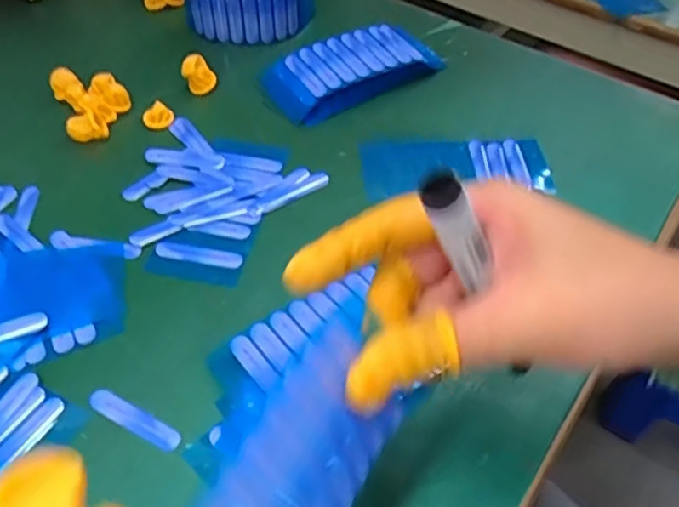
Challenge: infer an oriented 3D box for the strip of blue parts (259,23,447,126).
[{"bbox_3d":[0.010,-0.137,0.471,0.126,0.023,0.055,-27,55,-23],"label":"strip of blue parts"}]

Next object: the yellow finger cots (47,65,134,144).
[{"bbox_3d":[-0.171,-0.107,0.449,0.047,0.018,0.071,-21,53,-19],"label":"yellow finger cots"}]

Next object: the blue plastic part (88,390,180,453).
[{"bbox_3d":[-0.096,0.077,0.301,0.050,0.004,0.011,23,53,17],"label":"blue plastic part"}]

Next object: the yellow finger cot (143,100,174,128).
[{"bbox_3d":[-0.125,-0.096,0.442,0.020,0.010,0.016,-22,53,-19],"label":"yellow finger cot"}]

